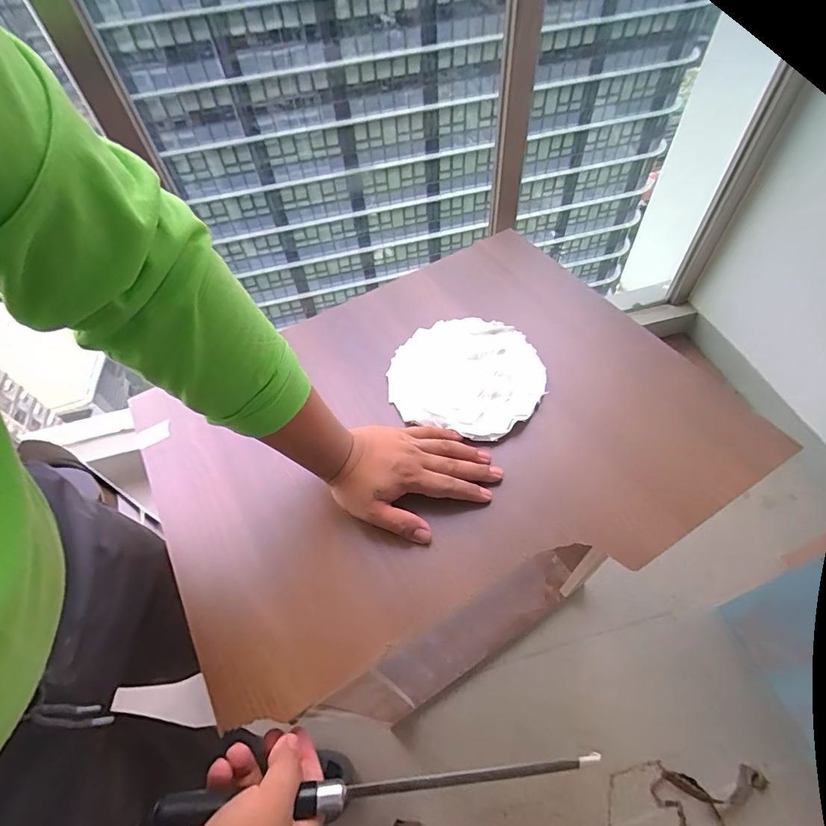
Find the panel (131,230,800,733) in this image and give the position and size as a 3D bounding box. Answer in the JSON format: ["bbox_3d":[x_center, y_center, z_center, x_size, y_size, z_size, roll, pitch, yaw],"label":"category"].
[{"bbox_3d":[0.021,0.008,0.511,0.581,0.026,0.458,-28,57,-15],"label":"panel"}]

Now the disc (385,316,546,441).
[{"bbox_3d":[0.063,-0.051,0.544,0.178,0.013,0.167,-2,54,3],"label":"disc"}]

